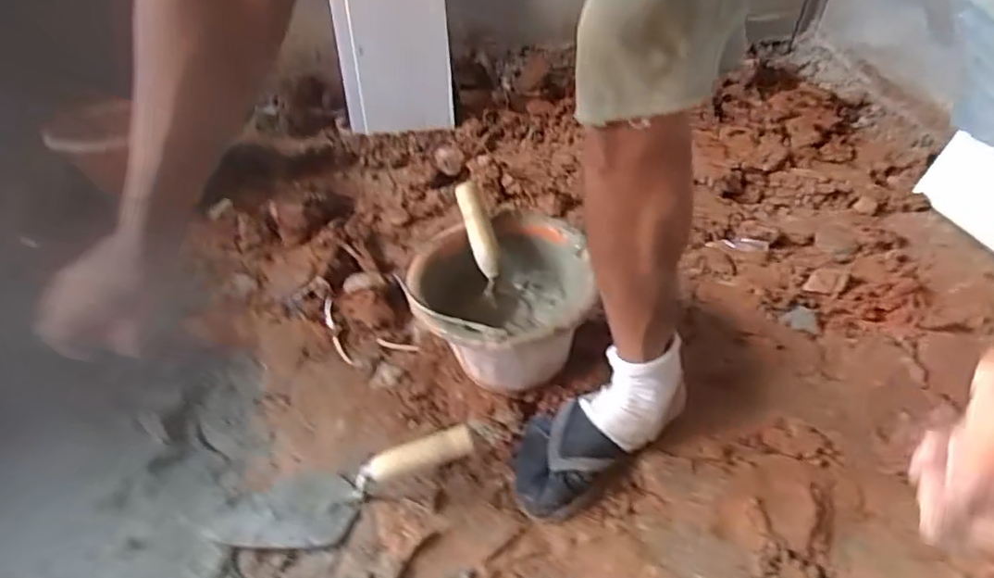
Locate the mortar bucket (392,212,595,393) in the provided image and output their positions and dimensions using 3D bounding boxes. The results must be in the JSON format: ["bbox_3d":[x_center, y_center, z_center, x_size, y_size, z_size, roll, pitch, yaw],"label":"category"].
[{"bbox_3d":[0.014,0.022,0.831,0.242,0.163,0.263,29,49,30],"label":"mortar bucket"}]

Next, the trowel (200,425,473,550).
[{"bbox_3d":[-0.170,0.227,0.682,0.305,0.062,0.096,-23,43,0],"label":"trowel"}]

